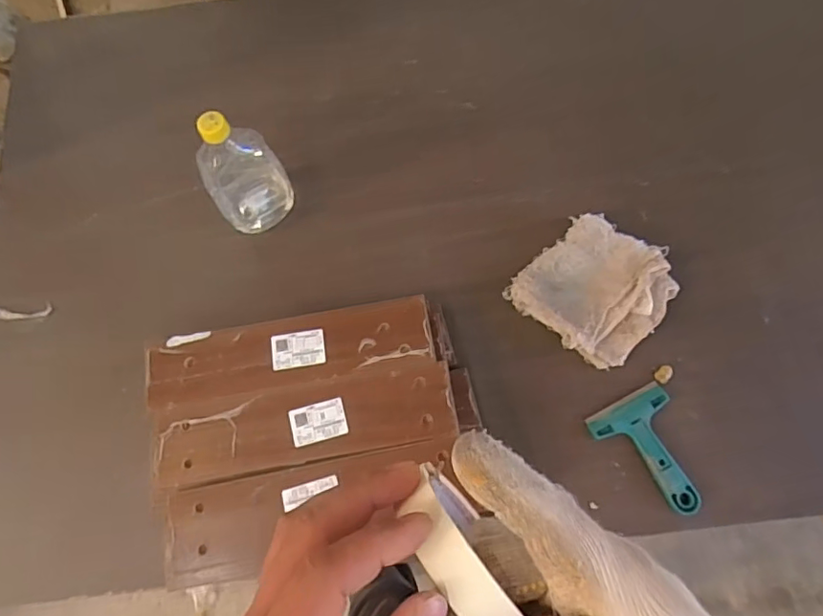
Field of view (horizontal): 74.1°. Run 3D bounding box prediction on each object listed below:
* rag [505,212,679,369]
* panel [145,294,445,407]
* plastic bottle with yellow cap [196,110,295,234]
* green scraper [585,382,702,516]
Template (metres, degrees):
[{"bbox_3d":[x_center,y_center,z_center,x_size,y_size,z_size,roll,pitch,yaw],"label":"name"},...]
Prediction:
[{"bbox_3d":[0.235,-0.026,0.694,0.164,0.037,0.161,41,80,13],"label":"rag"},{"bbox_3d":[-0.139,0.050,0.628,0.324,0.010,0.080,-10,73,-1],"label":"panel"},{"bbox_3d":[-0.210,-0.168,0.676,0.096,0.186,0.063,-40,76,-8],"label":"plastic bottle with yellow cap"},{"bbox_3d":[0.289,0.173,0.644,0.100,0.011,0.142,-27,74,-5],"label":"green scraper"}]

